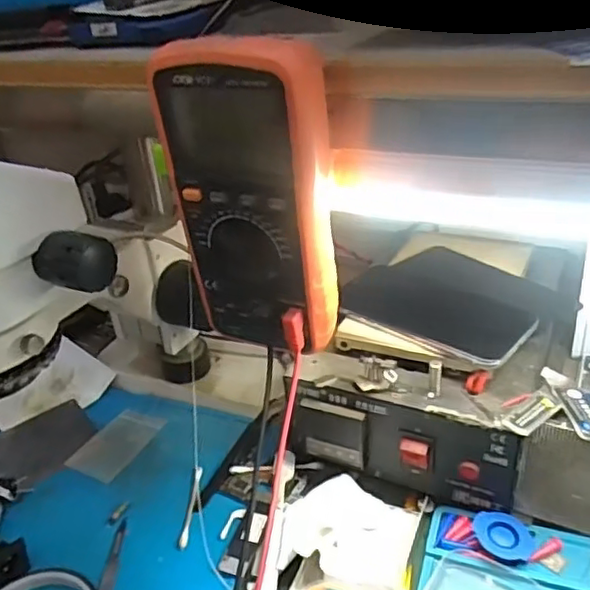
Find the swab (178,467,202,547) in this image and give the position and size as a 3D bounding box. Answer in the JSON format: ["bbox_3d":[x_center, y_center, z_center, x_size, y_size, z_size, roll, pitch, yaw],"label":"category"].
[{"bbox_3d":[-0.076,0.154,0.452,0.006,0.004,0.071,-3,32,5],"label":"swab"}]

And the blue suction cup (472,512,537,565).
[{"bbox_3d":[0.134,0.155,0.397,0.036,0.008,0.036,4,43,-3],"label":"blue suction cup"}]

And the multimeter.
[{"bbox_3d":[-0.021,-0.052,0.348,0.086,0.171,0.048,14,36,31],"label":"multimeter"}]

